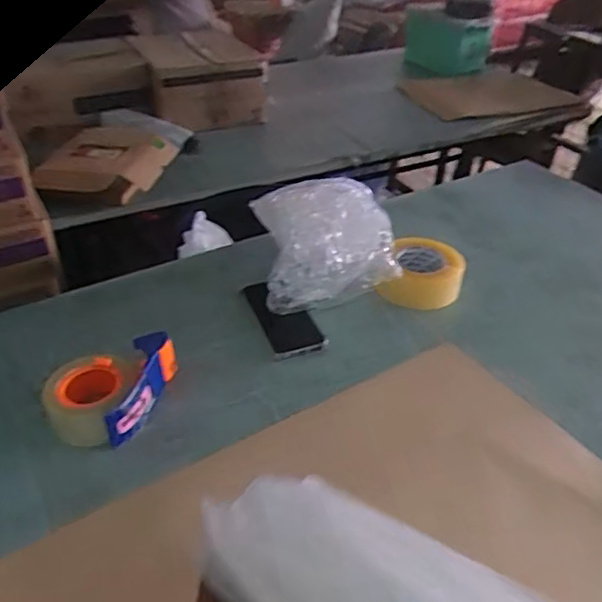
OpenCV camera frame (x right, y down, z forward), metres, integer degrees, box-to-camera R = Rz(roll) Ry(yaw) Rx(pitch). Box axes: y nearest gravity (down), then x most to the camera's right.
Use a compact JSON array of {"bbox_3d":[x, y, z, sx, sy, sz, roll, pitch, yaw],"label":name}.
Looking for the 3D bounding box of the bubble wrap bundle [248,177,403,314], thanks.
[{"bbox_3d":[0.034,-0.116,0.974,0.202,0.091,0.320,-2,38,-4],"label":"bubble wrap bundle"}]

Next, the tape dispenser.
[{"bbox_3d":[-0.241,0.108,0.758,0.126,0.064,0.158,11,39,13],"label":"tape dispenser"}]

